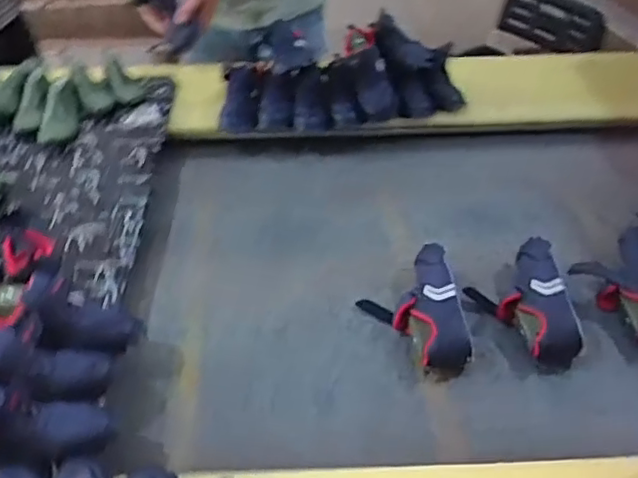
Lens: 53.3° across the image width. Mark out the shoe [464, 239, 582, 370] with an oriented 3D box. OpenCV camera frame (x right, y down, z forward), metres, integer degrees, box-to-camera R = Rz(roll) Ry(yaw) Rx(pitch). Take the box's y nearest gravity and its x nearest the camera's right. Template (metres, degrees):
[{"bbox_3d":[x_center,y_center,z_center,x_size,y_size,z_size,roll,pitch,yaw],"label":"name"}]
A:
[{"bbox_3d":[0.323,0.081,0.952,0.103,0.049,0.215,0,56,1],"label":"shoe"}]

